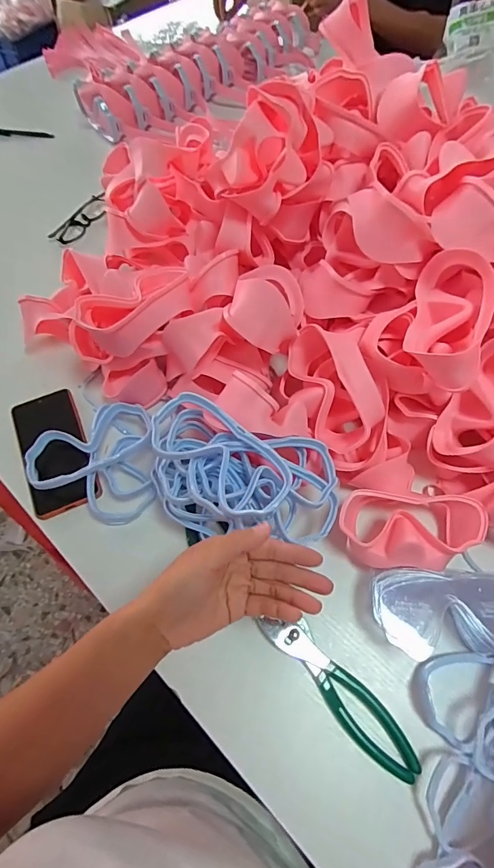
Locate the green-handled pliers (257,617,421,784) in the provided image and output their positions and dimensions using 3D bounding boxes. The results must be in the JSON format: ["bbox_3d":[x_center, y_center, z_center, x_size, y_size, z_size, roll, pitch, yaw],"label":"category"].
[{"bbox_3d":[0.089,0.246,0.405,0.038,0.013,0.178,-40,70,-19],"label":"green-handled pliers"}]

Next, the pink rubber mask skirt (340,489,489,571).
[{"bbox_3d":[0.172,0.102,0.448,0.144,0.064,0.084,1,63,0],"label":"pink rubber mask skirt"}]

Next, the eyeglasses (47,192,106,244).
[{"bbox_3d":[-0.284,-0.369,0.723,0.039,0.023,0.134,19,64,9],"label":"eyeglasses"}]

